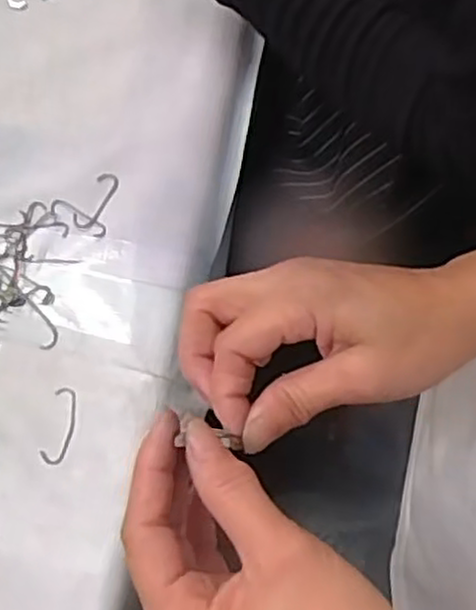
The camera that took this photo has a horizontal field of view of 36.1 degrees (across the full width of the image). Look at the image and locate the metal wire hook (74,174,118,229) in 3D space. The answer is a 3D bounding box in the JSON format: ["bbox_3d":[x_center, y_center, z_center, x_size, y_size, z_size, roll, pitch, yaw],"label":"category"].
[{"bbox_3d":[-0.099,-0.072,0.505,0.016,0.004,0.044,29,80,7],"label":"metal wire hook"}]

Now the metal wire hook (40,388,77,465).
[{"bbox_3d":[-0.114,0.078,0.469,0.018,0.004,0.049,11,78,4],"label":"metal wire hook"}]

